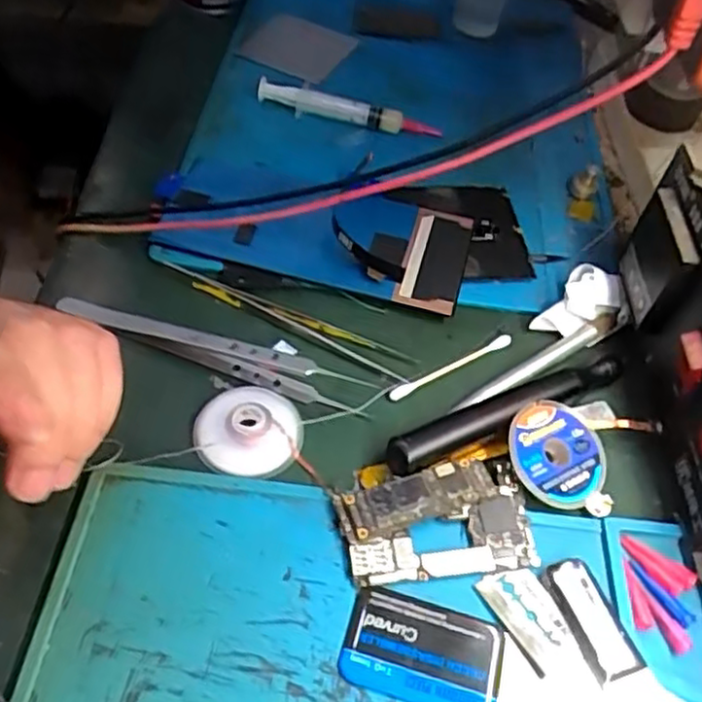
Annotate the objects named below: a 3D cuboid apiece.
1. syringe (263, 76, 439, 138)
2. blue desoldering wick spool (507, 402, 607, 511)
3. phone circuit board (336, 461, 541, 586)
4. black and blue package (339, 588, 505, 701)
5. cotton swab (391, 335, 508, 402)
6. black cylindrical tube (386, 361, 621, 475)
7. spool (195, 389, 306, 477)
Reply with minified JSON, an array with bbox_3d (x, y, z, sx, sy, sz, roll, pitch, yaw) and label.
[{"bbox_3d":[-0.003,-0.151,0.443,0.116,0.017,0.022,15,51,7],"label":"syringe"},{"bbox_3d":[0.088,0.043,0.301,0.044,0.004,0.044,7,65,-15],"label":"blue desoldering wick spool"},{"bbox_3d":[0.033,0.068,0.281,0.074,0.006,0.044,-4,63,-10],"label":"phone circuit board"},{"bbox_3d":[0.026,0.107,0.251,0.055,0.004,0.034,15,51,6],"label":"black and blue package"},{"bbox_3d":[0.049,0.007,0.335,0.073,0.004,0.007,-25,57,-24],"label":"cotton swab"},{"bbox_3d":[0.070,0.025,0.312,0.121,0.014,0.017,-21,56,-21],"label":"black cylindrical tube"},{"bbox_3d":[-0.043,0.034,0.300,0.039,0.010,0.042,3,51,-4],"label":"spool"}]

